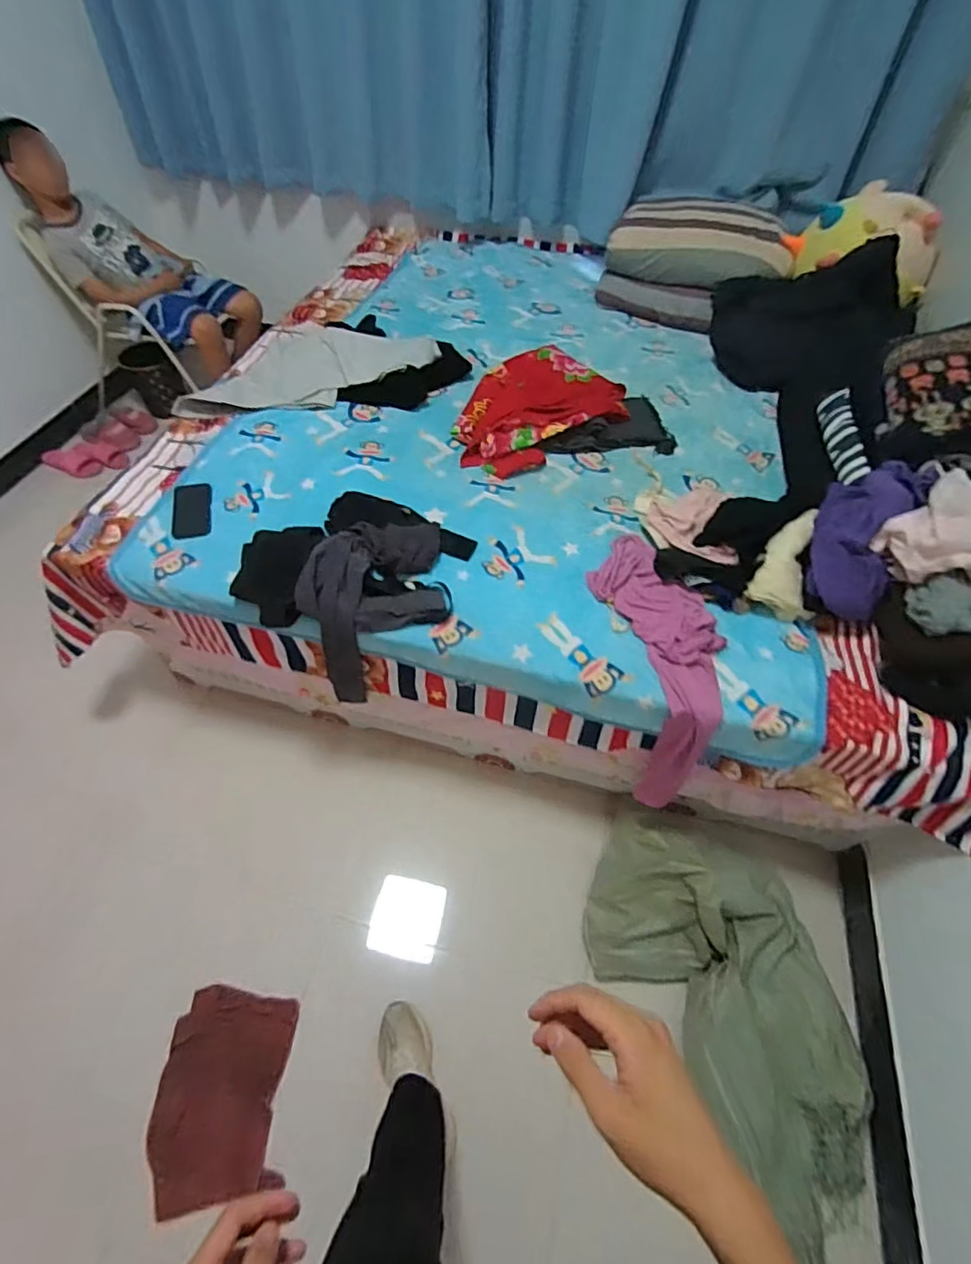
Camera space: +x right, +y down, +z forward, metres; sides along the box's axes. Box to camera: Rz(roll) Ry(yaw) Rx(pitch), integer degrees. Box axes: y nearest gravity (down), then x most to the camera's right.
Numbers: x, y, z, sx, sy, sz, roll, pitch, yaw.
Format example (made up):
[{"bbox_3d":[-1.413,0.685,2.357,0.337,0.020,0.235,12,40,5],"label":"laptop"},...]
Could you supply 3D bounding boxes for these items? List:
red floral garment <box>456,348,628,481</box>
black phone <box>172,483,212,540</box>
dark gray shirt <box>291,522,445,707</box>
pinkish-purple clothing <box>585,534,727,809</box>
[{"bbox_3d":[0.159,-0.615,1.532,0.419,0.078,0.577,15,54,8],"label":"red floral garment"},{"bbox_3d":[-0.679,-0.285,1.322,0.084,0.014,0.172,-7,59,-14],"label":"black phone"},{"bbox_3d":[-0.240,-0.056,1.282,0.300,0.309,0.255,-8,54,-9],"label":"dark gray shirt"},{"bbox_3d":[0.360,0.080,1.183,0.202,0.257,0.589,-10,88,-10],"label":"pinkish-purple clothing"}]

